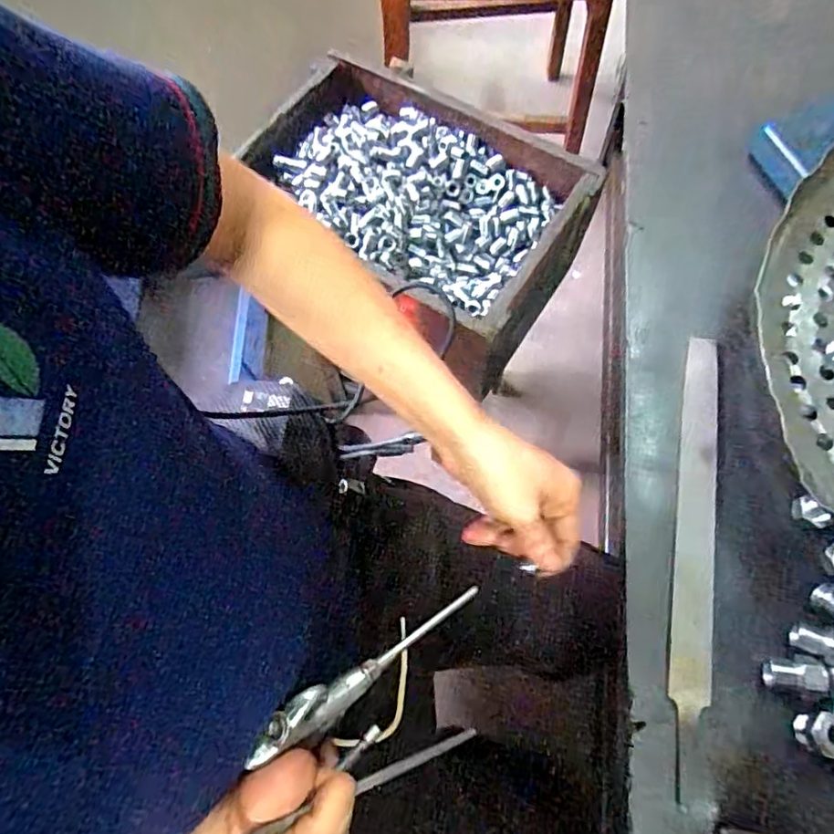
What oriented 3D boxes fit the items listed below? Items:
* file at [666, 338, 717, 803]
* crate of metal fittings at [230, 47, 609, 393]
[{"bbox_3d":[0.186,0.074,0.385,0.024,0.011,0.296,12,68,7],"label":"file"},{"bbox_3d":[-0.007,-0.227,0.648,0.359,0.121,0.245,31,72,14],"label":"crate of metal fittings"}]

